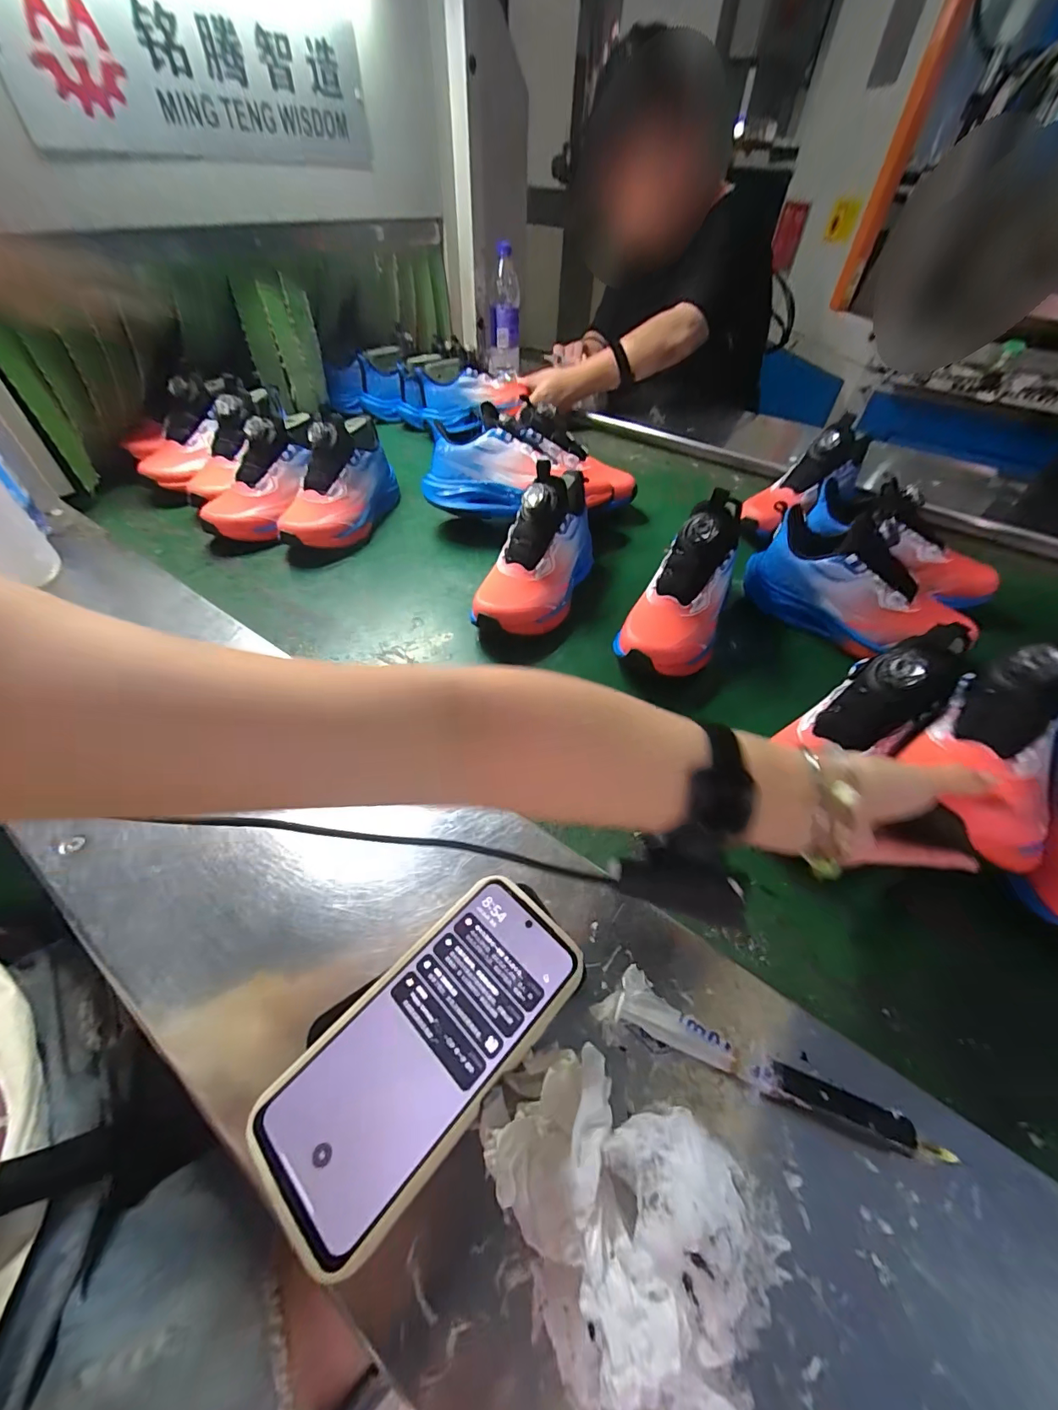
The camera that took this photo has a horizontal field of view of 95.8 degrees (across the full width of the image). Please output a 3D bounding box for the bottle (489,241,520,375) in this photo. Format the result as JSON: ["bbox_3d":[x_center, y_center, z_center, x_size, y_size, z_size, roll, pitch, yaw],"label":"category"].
[{"bbox_3d":[-0.055,-0.826,1.024,0.072,0.217,0.072,-2,48,0],"label":"bottle"}]

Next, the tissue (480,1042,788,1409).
[{"bbox_3d":[0.039,0.226,0.206,0.135,0.054,0.102,30,53,22],"label":"tissue"}]

